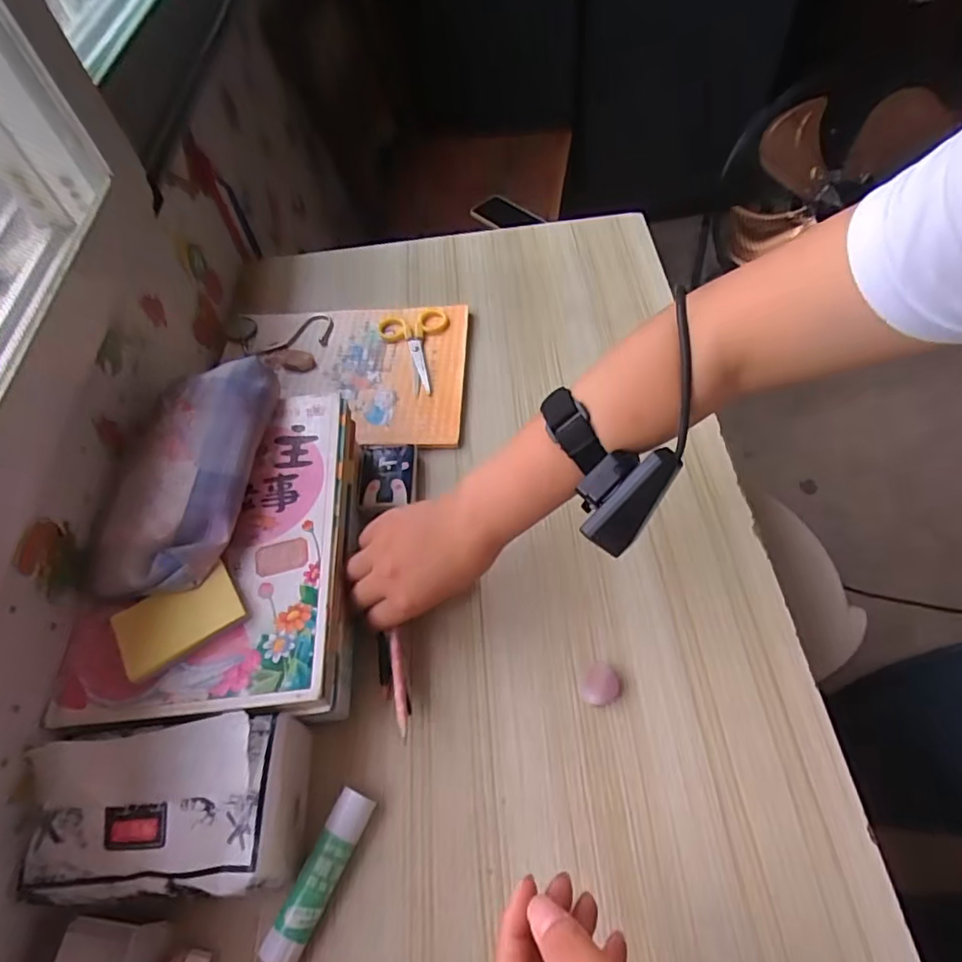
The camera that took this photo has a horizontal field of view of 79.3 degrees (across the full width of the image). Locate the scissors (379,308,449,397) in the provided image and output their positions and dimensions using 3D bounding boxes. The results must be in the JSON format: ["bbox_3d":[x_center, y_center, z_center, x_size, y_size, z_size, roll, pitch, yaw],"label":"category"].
[{"bbox_3d":[-0.065,-0.135,0.600,0.072,0.015,0.110,-11,57,-1],"label":"scissors"}]

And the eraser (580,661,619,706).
[{"bbox_3d":[0.086,0.145,0.414,0.026,0.013,0.028,-3,57,4],"label":"eraser"}]

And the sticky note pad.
[{"bbox_3d":[-0.199,0.092,0.385,0.075,0.012,0.048,-31,59,-14],"label":"sticky note pad"}]

